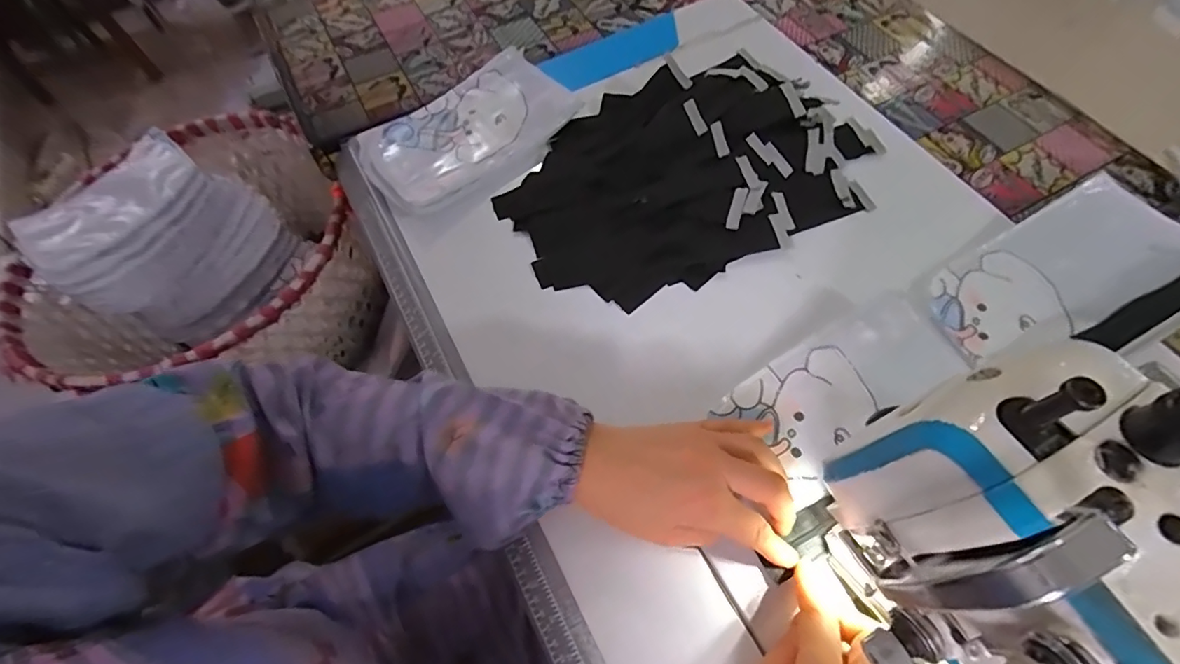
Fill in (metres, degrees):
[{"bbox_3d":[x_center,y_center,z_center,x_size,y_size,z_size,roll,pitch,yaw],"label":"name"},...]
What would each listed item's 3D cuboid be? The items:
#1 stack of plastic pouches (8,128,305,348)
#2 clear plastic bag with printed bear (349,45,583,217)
[{"bbox_3d":[-0.562,-0.116,0.685,0.167,0.156,0.223,26,67,15],"label":"stack of plastic pouches"},{"bbox_3d":[-0.126,-0.213,0.536,0.223,0.016,0.148,-37,67,-16],"label":"clear plastic bag with printed bear"}]

